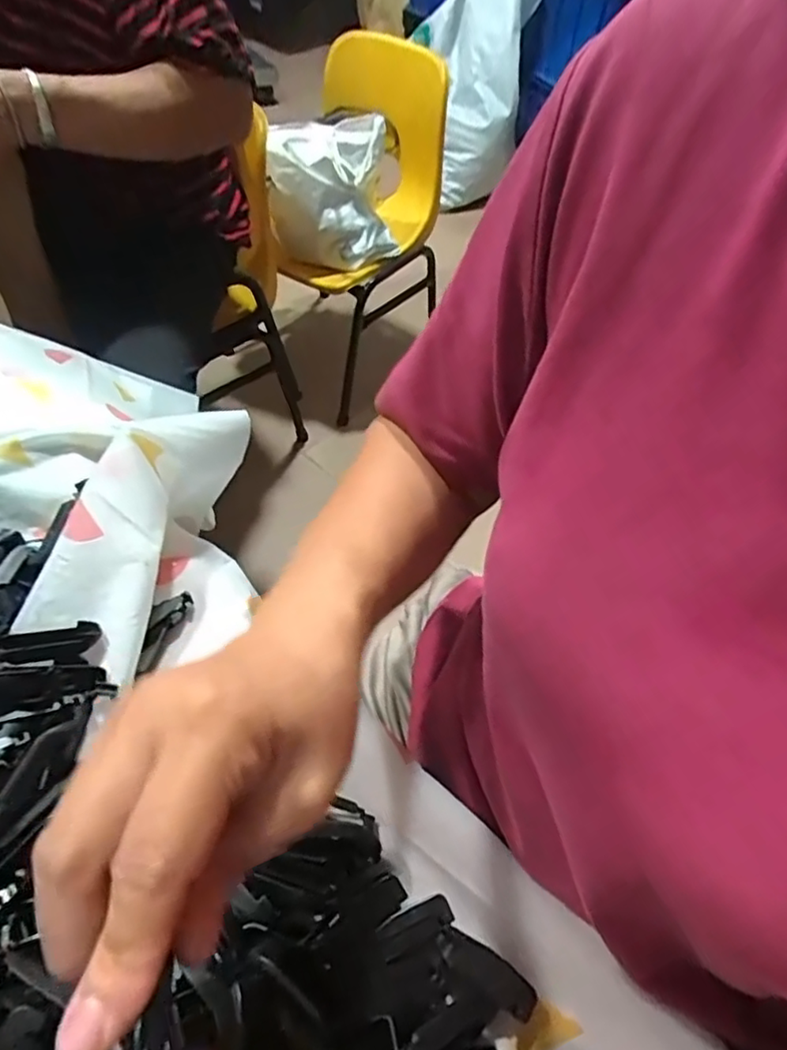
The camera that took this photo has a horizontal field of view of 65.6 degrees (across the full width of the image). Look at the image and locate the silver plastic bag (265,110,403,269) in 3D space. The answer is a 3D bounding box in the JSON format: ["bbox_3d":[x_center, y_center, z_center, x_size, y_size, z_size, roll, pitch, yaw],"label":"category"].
[{"bbox_3d":[-0.116,-0.621,1.142,0.237,0.217,0.149,-8,54,-11],"label":"silver plastic bag"}]

